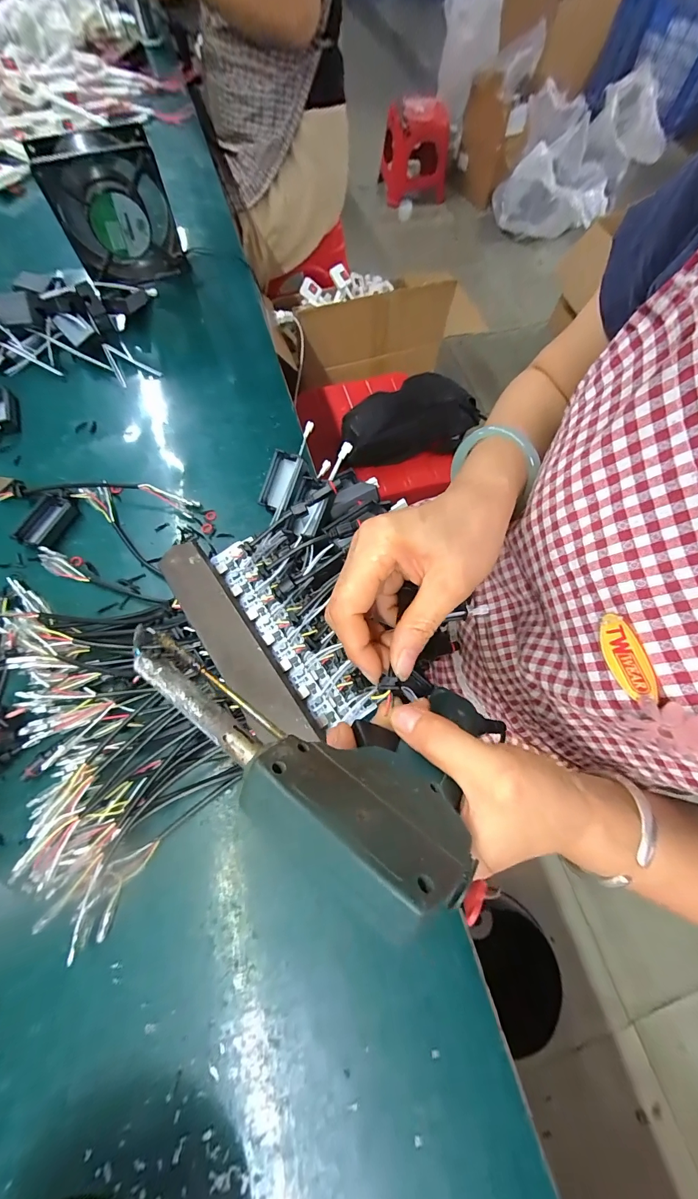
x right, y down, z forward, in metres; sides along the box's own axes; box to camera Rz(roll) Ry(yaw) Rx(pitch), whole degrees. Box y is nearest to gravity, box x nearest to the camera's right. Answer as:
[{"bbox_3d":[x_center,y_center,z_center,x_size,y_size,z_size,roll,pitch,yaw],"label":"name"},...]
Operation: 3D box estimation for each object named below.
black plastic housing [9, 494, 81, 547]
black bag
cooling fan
[{"bbox_3d":[-0.283,-0.073,0.355,0.034,0.011,0.057,24,69,7],"label":"black plastic housing"},{"bbox_3d":[0.109,-0.325,0.676,0.274,0.073,0.126,-25,71,-11],"label":"black bag"},{"bbox_3d":[-0.263,-0.434,0.427,0.120,0.115,0.040,-14,69,-7],"label":"cooling fan"}]

